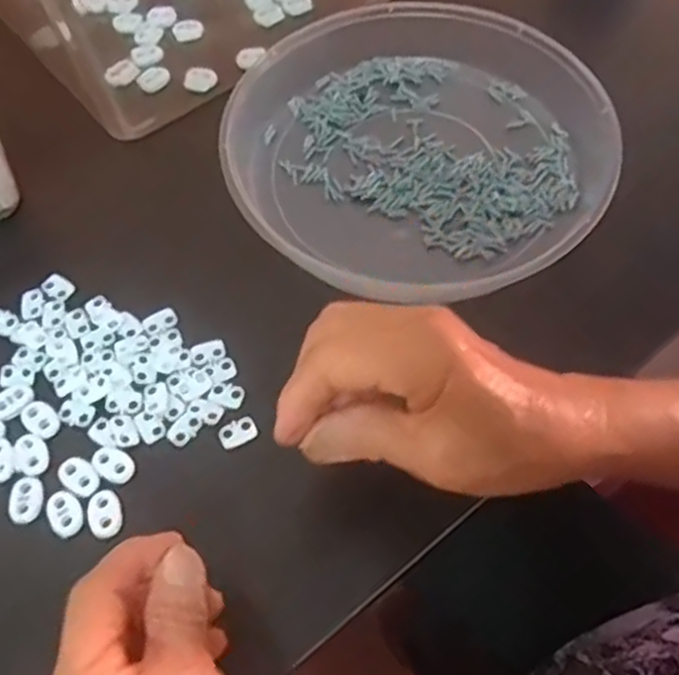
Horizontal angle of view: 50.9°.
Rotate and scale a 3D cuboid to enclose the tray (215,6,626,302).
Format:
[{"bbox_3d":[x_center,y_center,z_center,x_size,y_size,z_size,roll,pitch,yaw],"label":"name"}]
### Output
[{"bbox_3d":[0.049,-0.122,0.447,0.235,0.034,0.230,-1,59,1],"label":"tray"}]

